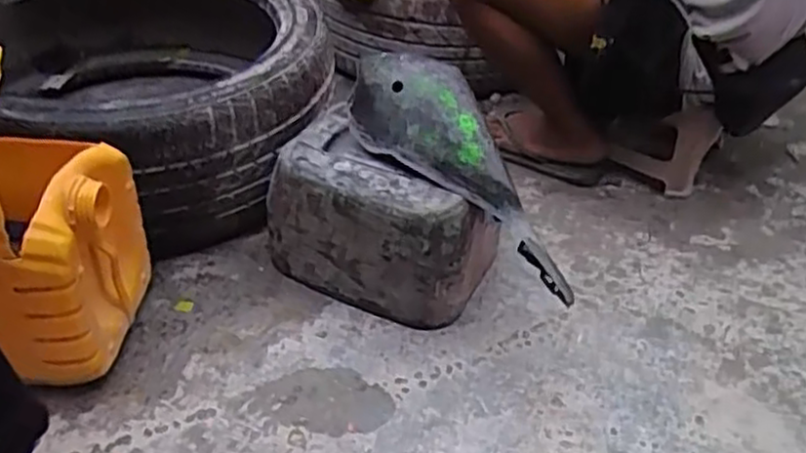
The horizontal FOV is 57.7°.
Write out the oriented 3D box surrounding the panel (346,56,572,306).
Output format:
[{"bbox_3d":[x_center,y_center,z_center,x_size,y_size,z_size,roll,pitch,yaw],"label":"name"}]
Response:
[{"bbox_3d":[0.095,-0.095,1.009,0.446,0.080,0.157,41,96,23],"label":"panel"}]

